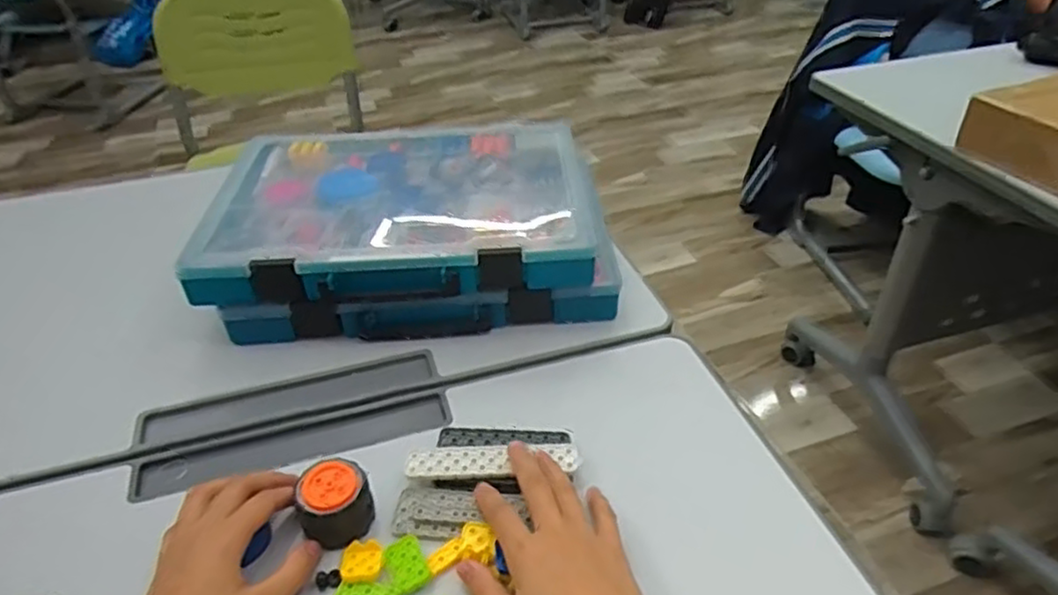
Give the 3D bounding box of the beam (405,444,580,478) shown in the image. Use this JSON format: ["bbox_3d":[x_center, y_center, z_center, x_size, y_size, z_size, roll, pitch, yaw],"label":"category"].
[{"bbox_3d":[-0.026,0.119,0.520,0.126,0.010,0.028,-3,35,-2],"label":"beam"}]

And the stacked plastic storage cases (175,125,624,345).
[{"bbox_3d":[-0.116,-0.070,0.728,0.377,0.104,0.265,-4,38,-2],"label":"stacked plastic storage cases"}]

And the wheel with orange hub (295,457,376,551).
[{"bbox_3d":[-0.131,0.141,0.481,0.044,0.039,0.046,-4,35,0],"label":"wheel with orange hub"}]

